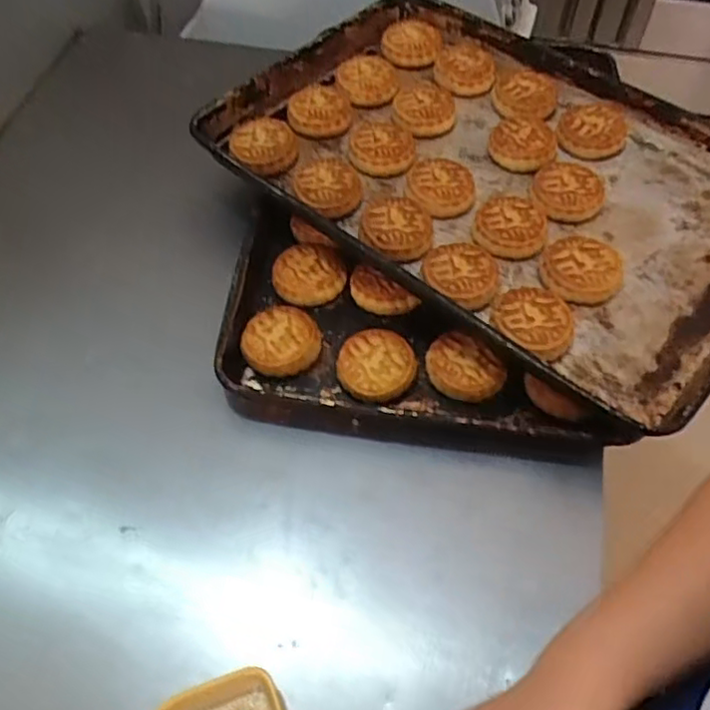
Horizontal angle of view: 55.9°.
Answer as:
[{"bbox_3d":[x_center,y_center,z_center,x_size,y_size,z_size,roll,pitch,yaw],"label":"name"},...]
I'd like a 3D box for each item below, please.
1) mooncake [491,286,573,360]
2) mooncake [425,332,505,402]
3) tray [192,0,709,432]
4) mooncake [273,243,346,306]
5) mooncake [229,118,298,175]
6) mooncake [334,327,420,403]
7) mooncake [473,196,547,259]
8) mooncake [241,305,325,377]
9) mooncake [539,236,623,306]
[{"bbox_3d":[0.165,-0.029,0.622,0.070,0.032,0.072,2,56,2],"label":"mooncake"},{"bbox_3d":[0.105,0.010,0.642,0.058,0.018,0.072,-36,63,-21],"label":"mooncake"},{"bbox_3d":[0.151,-0.212,0.759,0.618,0.057,0.414,37,64,23],"label":"tray"},{"bbox_3d":[-0.049,-0.089,0.718,0.077,0.023,0.066,-5,56,-3],"label":"mooncake"},{"bbox_3d":[-0.106,-0.243,0.773,0.074,0.020,0.089,-7,56,-4],"label":"mooncake"},{"bbox_3d":[0.021,0.011,0.654,0.074,0.032,0.069,0,56,1],"label":"mooncake"},{"bbox_3d":[0.160,-0.132,0.697,0.071,0.029,0.065,0,56,1],"label":"mooncake"},{"bbox_3d":[-0.073,-0.015,0.671,0.077,0.022,0.067,5,56,4],"label":"mooncake"},{"bbox_3d":[0.223,-0.085,0.664,0.072,0.029,0.071,0,56,1],"label":"mooncake"}]

